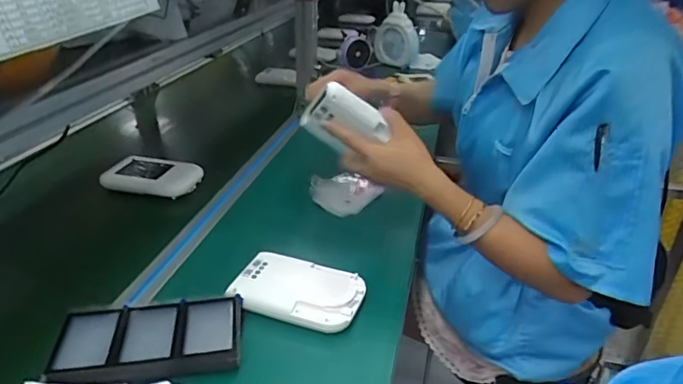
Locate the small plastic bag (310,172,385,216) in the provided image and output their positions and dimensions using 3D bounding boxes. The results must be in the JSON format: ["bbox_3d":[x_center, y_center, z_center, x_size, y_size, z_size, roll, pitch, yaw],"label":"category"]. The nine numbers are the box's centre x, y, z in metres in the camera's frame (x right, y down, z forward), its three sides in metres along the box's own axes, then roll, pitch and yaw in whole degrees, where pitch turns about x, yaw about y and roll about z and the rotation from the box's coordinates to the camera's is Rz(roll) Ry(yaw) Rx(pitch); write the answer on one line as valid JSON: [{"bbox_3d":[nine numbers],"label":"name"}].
[{"bbox_3d":[-0.003,0.001,0.813,0.099,0.027,0.092,-8,31,-20],"label":"small plastic bag"}]

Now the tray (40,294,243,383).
[{"bbox_3d":[-0.197,0.155,0.521,0.178,0.027,0.092,-2,29,-11],"label":"tray"}]

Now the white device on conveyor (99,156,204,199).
[{"bbox_3d":[-0.318,-0.028,0.851,0.149,0.028,0.092,10,29,12],"label":"white device on conveyor"}]

